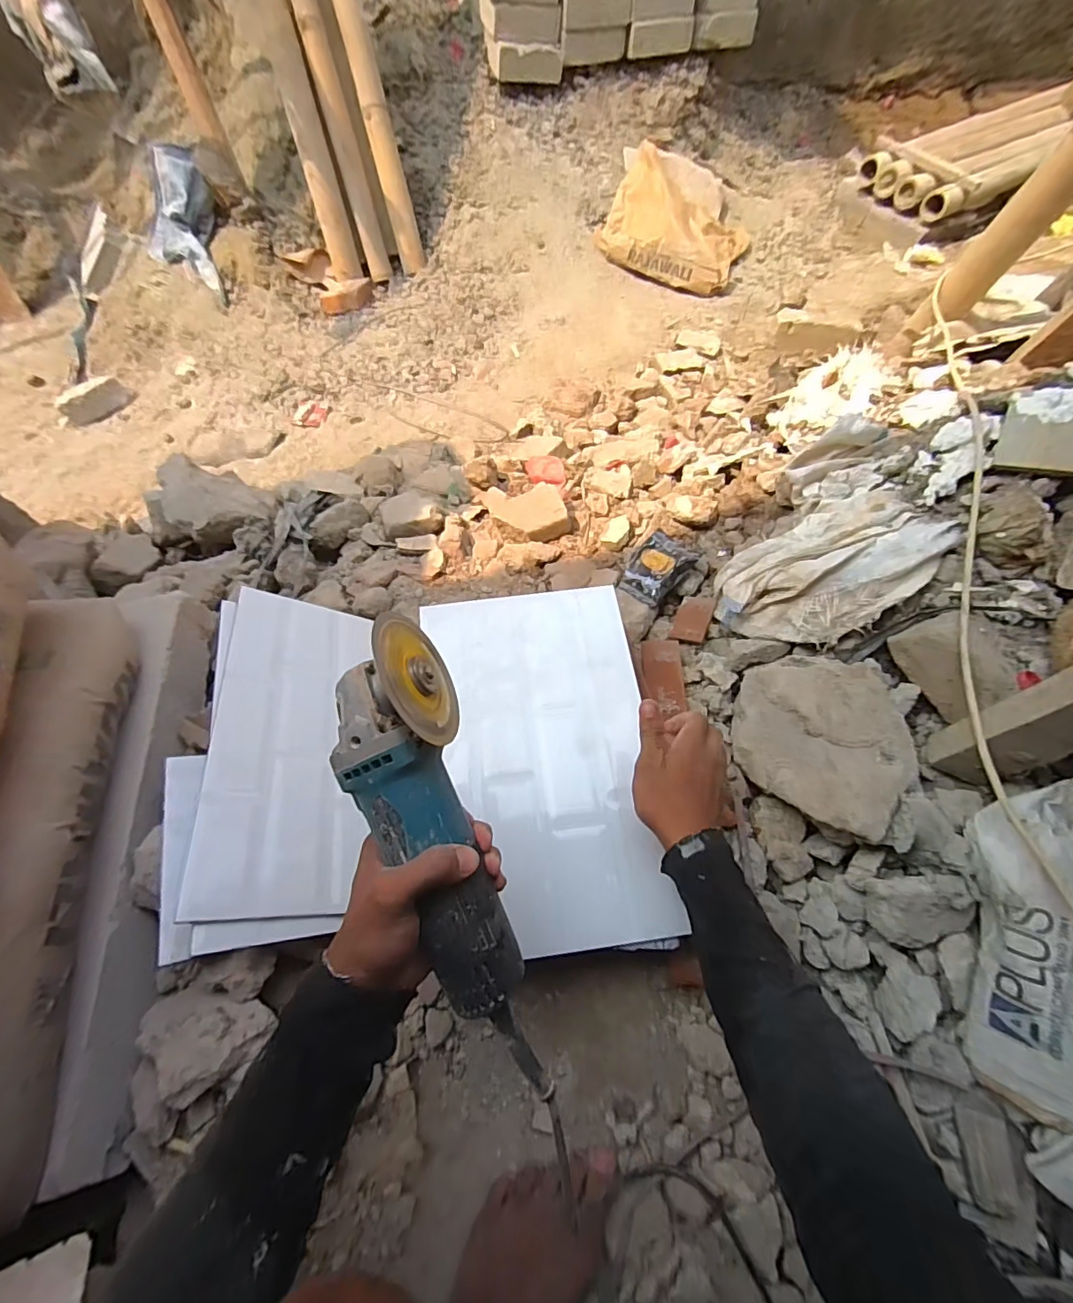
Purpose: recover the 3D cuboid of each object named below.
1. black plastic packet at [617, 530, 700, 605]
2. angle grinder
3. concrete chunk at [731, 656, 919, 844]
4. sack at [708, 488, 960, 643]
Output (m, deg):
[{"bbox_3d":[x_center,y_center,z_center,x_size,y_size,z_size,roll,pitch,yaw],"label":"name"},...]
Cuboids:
[{"bbox_3d":[0.185,-0.135,0.809,0.095,0.034,0.120,38,69,23],"label":"black plastic packet"},{"bbox_3d":[-0.069,0.138,0.357,0.080,0.082,0.325,-18,88,-6],"label":"angle grinder"},{"bbox_3d":[0.325,0.104,0.600,0.183,0.060,0.211,-10,60,35],"label":"concrete chunk"},{"bbox_3d":[0.371,-0.108,0.657,0.271,0.049,0.163,-32,61,17],"label":"sack"}]

